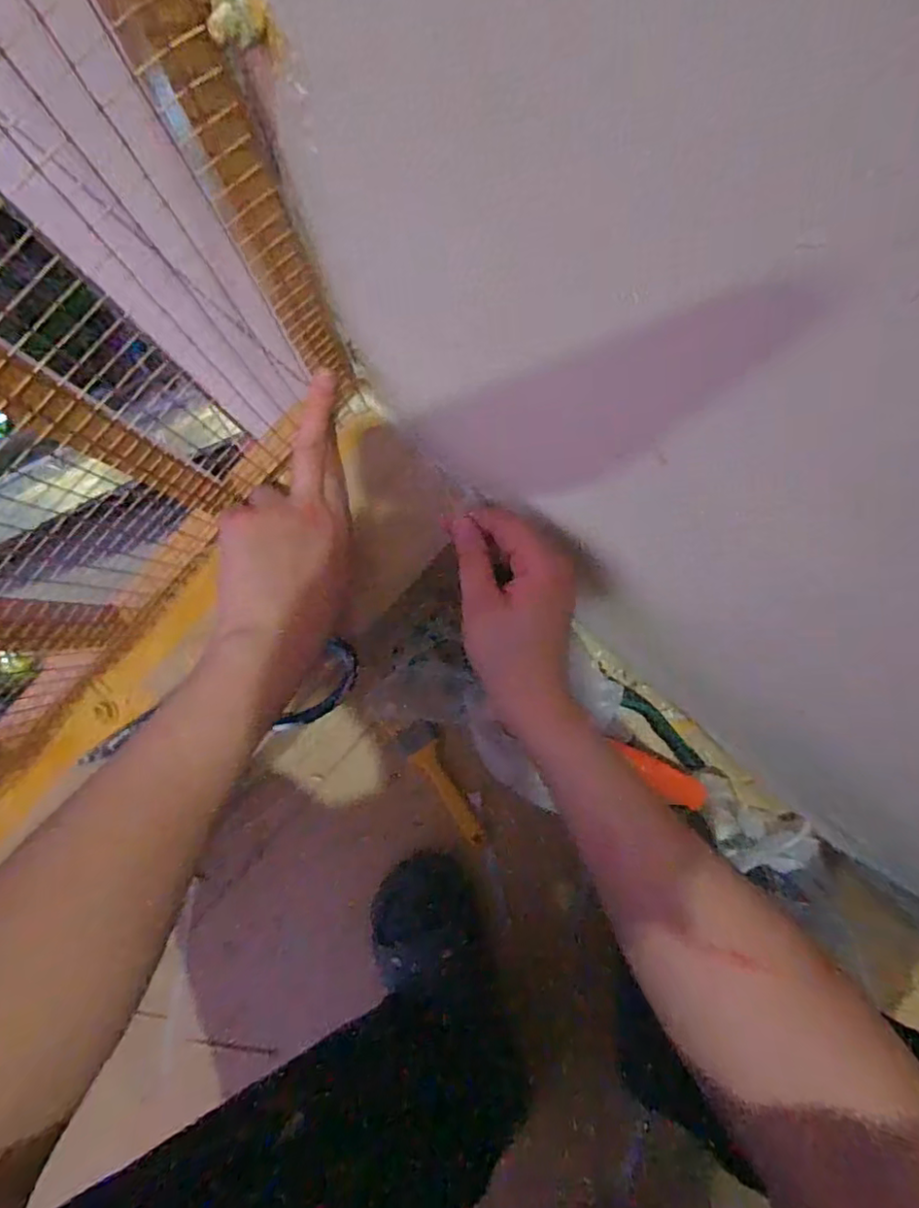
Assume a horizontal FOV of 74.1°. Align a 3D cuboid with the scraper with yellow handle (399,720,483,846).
[{"bbox_3d":[-0.014,0.186,0.630,0.039,0.015,0.140,-30,87,-1],"label":"scraper with yellow handle"}]

